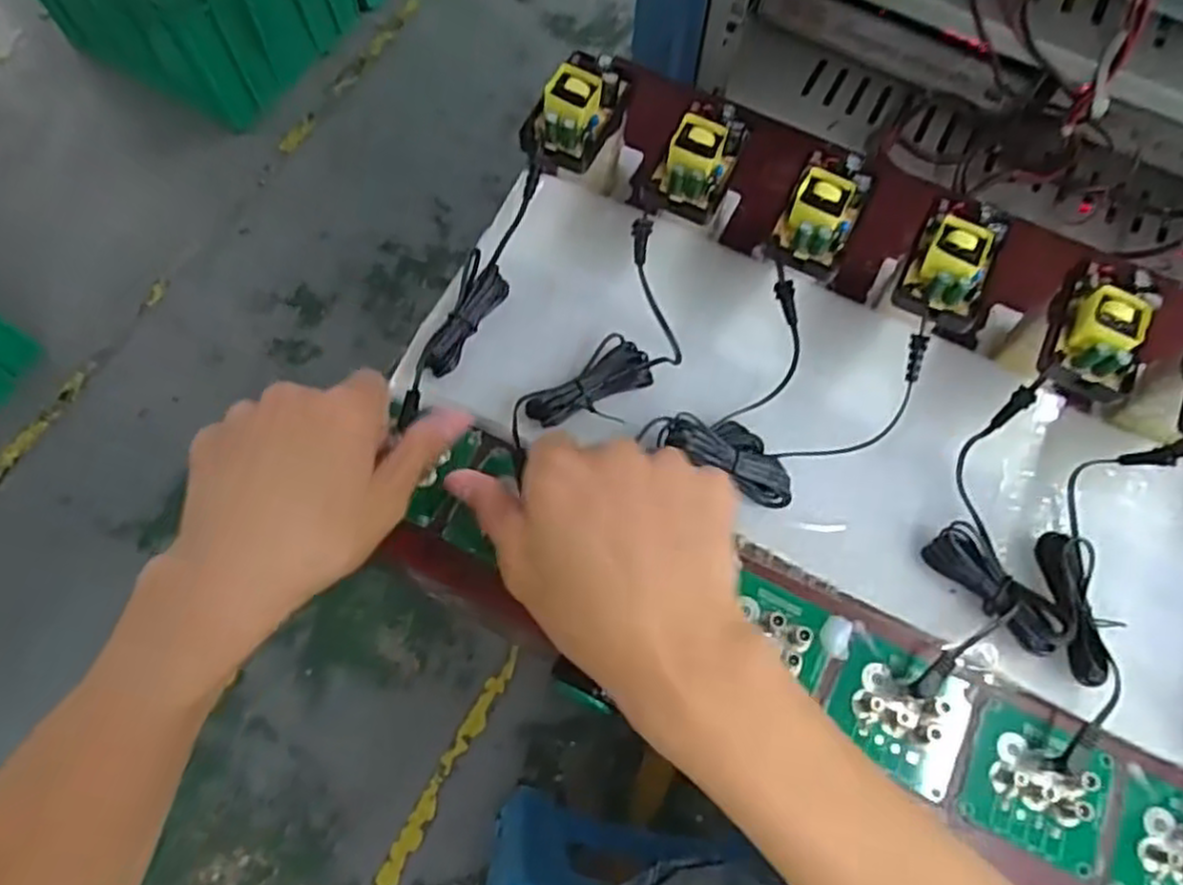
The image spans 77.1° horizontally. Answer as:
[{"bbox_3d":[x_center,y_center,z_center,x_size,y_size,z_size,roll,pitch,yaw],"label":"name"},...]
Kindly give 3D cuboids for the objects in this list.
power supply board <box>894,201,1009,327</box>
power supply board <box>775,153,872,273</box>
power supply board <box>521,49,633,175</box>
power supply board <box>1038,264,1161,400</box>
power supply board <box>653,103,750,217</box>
[{"bbox_3d":[0.189,-0.095,0.384,0.040,0.023,0.068,26,69,9],"label":"power supply board"},{"bbox_3d":[0.125,-0.127,0.395,0.036,0.022,0.068,25,69,9],"label":"power supply board"},{"bbox_3d":[-0.008,-0.187,0.420,0.038,0.028,0.070,26,69,9],"label":"power supply board"},{"bbox_3d":[0.257,-0.058,0.375,0.042,0.026,0.070,19,68,7],"label":"power supply board"},{"bbox_3d":[0.062,-0.161,0.408,0.036,0.022,0.069,21,69,7],"label":"power supply board"}]

